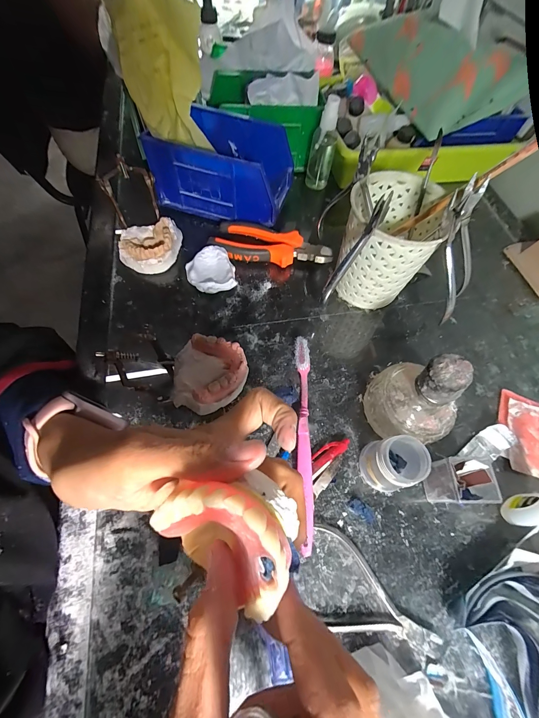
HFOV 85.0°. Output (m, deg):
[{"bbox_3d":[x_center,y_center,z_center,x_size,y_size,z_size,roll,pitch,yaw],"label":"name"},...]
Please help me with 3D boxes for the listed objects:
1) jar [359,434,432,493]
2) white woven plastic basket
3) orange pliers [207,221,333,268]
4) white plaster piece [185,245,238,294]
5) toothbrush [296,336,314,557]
[{"bbox_3d":[0.109,0.092,0.255,0.047,0.049,0.039,-6,64,-7],"label":"jar"},{"bbox_3d":[0.122,-0.124,0.330,0.089,0.110,0.098,19,64,6],"label":"white woven plastic basket"},{"bbox_3d":[0.003,-0.144,0.381,0.150,0.027,0.057,14,63,3],"label":"orange pliers"},{"bbox_3d":[-0.071,-0.104,0.355,0.055,0.023,0.055,-23,67,-14],"label":"white plaster piece"},{"bbox_3d":[0.032,0.068,0.277,0.014,0.021,0.191,3,63,-2],"label":"toothbrush"}]

